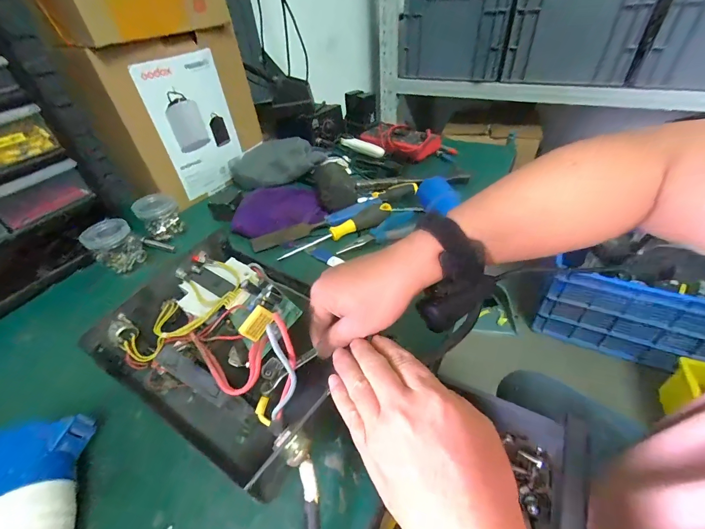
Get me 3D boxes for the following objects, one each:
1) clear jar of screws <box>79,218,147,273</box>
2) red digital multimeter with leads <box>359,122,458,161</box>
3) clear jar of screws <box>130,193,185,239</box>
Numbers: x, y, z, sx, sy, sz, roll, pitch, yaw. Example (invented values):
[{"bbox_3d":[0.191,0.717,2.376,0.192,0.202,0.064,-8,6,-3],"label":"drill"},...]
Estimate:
[{"bbox_3d":[-0.367,-0.028,0.495,0.049,0.063,0.060,21,47,28],"label":"clear jar of screws"},{"bbox_3d":[0.117,-0.287,0.741,0.224,0.040,0.101,23,48,30],"label":"red digital multimeter with leads"},{"bbox_3d":[-0.335,-0.088,0.555,0.062,0.062,0.071,-28,45,-23],"label":"clear jar of screws"}]

